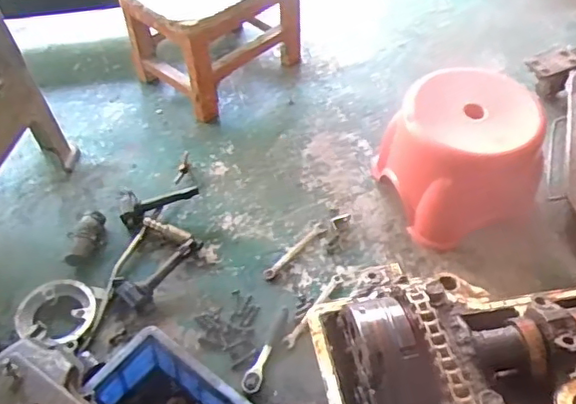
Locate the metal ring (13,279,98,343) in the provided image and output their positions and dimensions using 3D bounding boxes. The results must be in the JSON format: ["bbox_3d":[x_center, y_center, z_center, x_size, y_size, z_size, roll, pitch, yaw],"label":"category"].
[{"bbox_3d":[-0.365,0.173,0.946,0.117,0.027,0.107,0,52,0],"label":"metal ring"}]

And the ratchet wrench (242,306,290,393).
[{"bbox_3d":[-0.035,0.229,0.936,0.029,0.026,0.152,15,53,12],"label":"ratchet wrench"}]

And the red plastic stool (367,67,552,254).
[{"bbox_3d":[0.299,-0.078,1.020,0.230,0.198,0.219,-13,53,-10],"label":"red plastic stool"}]

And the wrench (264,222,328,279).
[{"bbox_3d":[0.013,0.083,1.040,0.023,0.011,0.146,36,60,25],"label":"wrench"}]

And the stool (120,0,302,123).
[{"bbox_3d":[-0.151,-0.370,1.281,0.240,0.217,0.337,34,59,24],"label":"stool"}]

